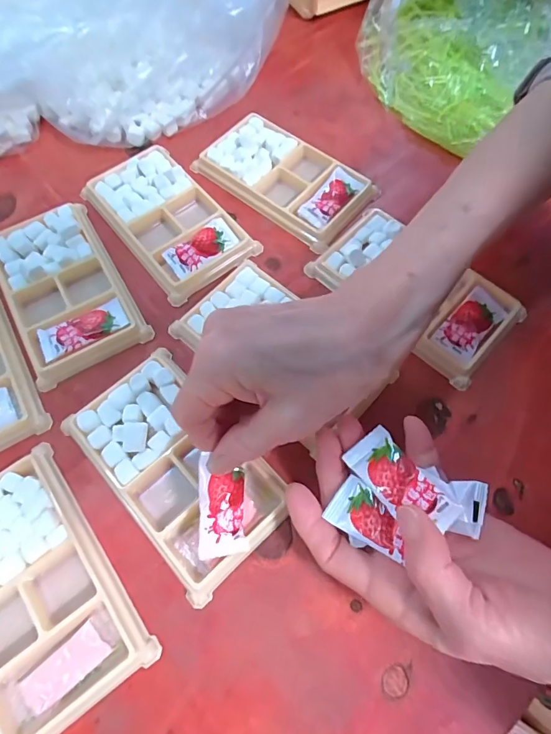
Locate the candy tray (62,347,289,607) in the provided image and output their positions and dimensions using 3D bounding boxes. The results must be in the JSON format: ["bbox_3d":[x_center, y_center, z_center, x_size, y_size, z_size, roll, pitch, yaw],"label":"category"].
[{"bbox_3d":[-0.058,0.055,0.247,0.077,0.011,0.132,-41,73,-15],"label":"candy tray"}]

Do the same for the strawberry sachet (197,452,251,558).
[{"bbox_3d":[-0.028,0.073,0.221,0.026,0.005,0.051,-3,85,-19],"label":"strawberry sachet"}]

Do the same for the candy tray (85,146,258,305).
[{"bbox_3d":[-0.083,-0.116,0.319,0.073,0.012,0.131,-36,72,-14],"label":"candy tray"}]

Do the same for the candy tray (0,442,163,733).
[{"bbox_3d":[-0.128,0.117,0.222,0.075,0.011,0.129,-35,72,-13],"label":"candy tray"}]

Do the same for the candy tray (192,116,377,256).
[{"bbox_3d":[0.008,-0.153,0.336,0.134,0.013,0.073,37,72,14],"label":"candy tray"}]

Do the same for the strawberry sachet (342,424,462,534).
[{"bbox_3d":[0.061,0.056,0.205,0.025,0.006,0.052,-48,59,7],"label":"strawberry sachet"}]

